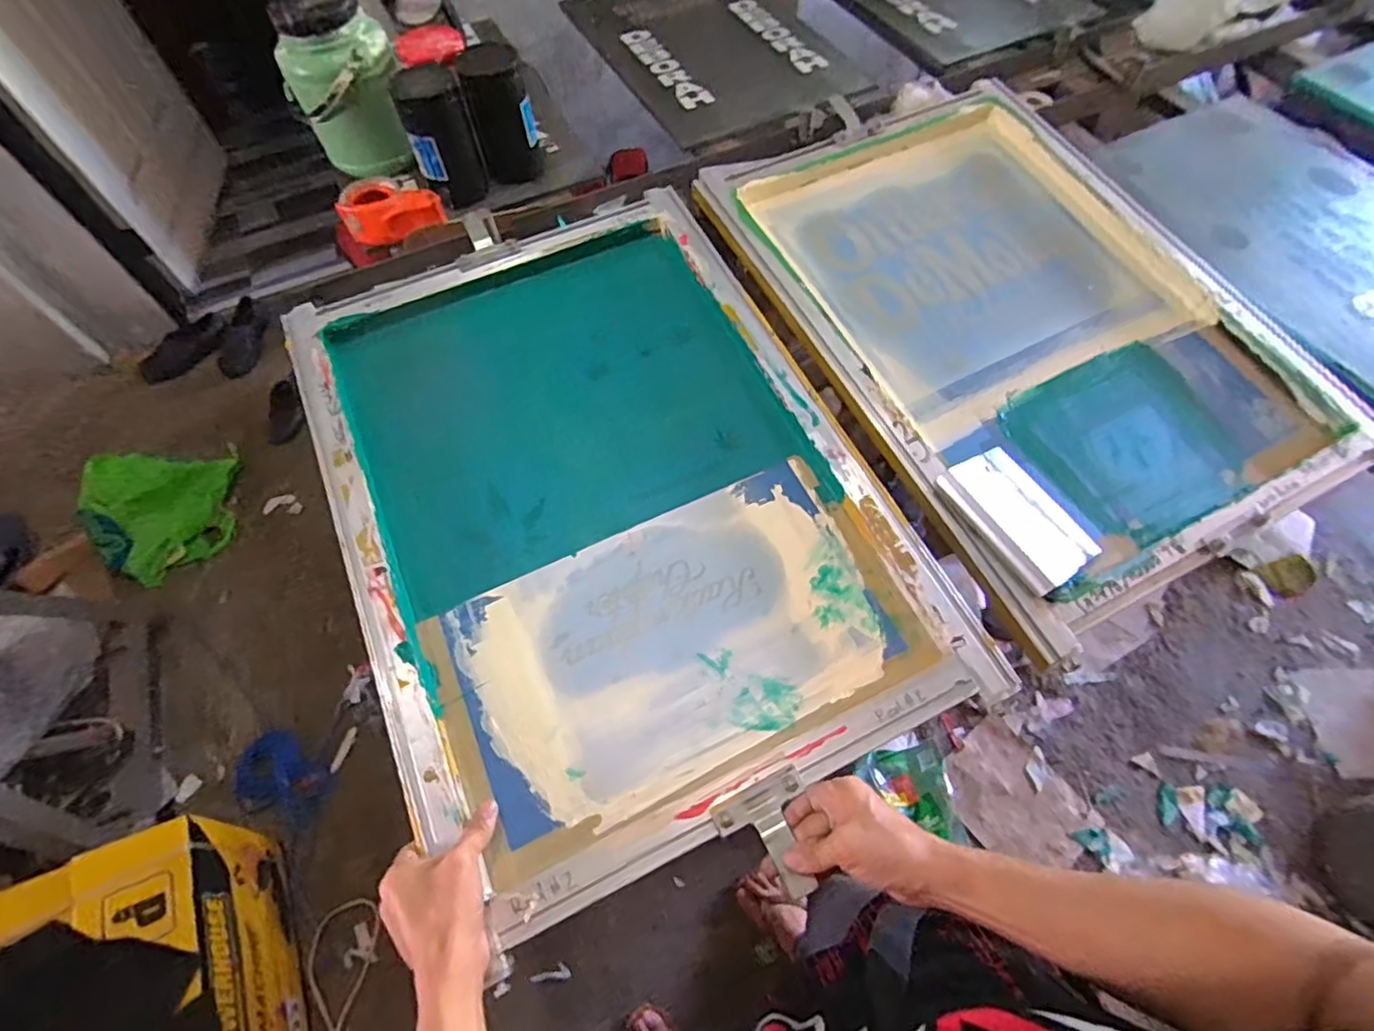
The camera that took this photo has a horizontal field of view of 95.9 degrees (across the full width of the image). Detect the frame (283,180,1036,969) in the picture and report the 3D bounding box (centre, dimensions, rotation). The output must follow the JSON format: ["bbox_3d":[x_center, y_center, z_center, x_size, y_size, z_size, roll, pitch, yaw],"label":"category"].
[{"bbox_3d":[-0.098,-0.035,0.691,0.527,0.055,0.734,-24,65,-11],"label":"frame"}]

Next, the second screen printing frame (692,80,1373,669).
[{"bbox_3d":[0.414,-0.265,0.797,0.555,0.056,0.746,-23,67,-13],"label":"second screen printing frame"}]

